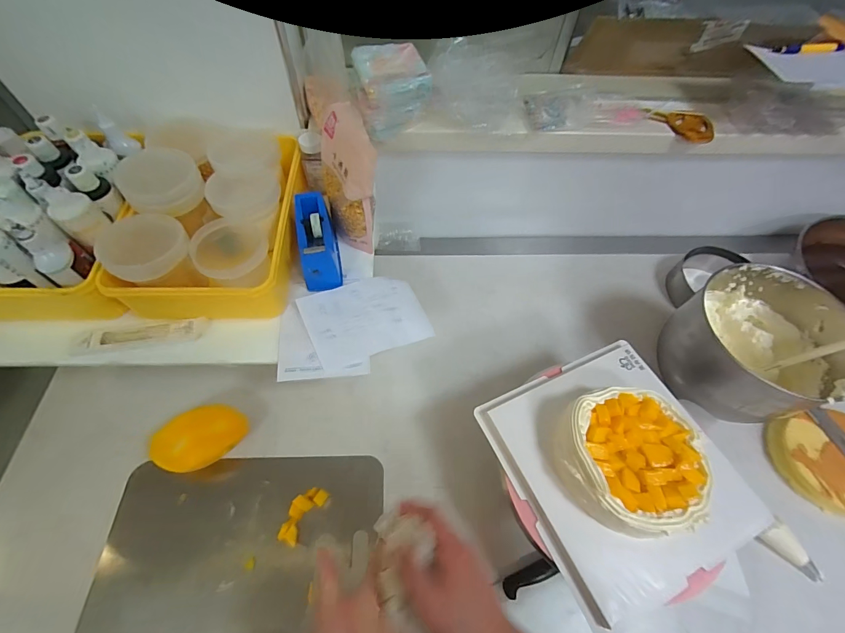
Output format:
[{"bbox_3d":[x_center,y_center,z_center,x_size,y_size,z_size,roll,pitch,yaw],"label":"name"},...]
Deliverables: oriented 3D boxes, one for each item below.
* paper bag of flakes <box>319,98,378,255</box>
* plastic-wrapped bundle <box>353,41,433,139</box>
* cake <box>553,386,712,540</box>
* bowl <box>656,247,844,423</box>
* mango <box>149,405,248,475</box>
[{"bbox_3d":[-0.115,-0.208,0.580,0.064,0.193,0.136,-16,61,-12],"label":"paper bag of flakes"},{"bbox_3d":[-0.049,-0.348,0.601,0.110,0.103,0.113,-7,60,-7],"label":"plastic-wrapped bundle"},{"bbox_3d":[0.254,0.176,0.465,0.164,0.059,0.161,1,59,-2],"label":"cake"},{"bbox_3d":[0.521,0.051,0.619,0.246,0.161,0.226,-7,60,-7],"label":"bowl"},{"bbox_3d":[-0.347,0.193,0.593,0.135,0.063,0.087,-24,63,-16],"label":"mango"}]

